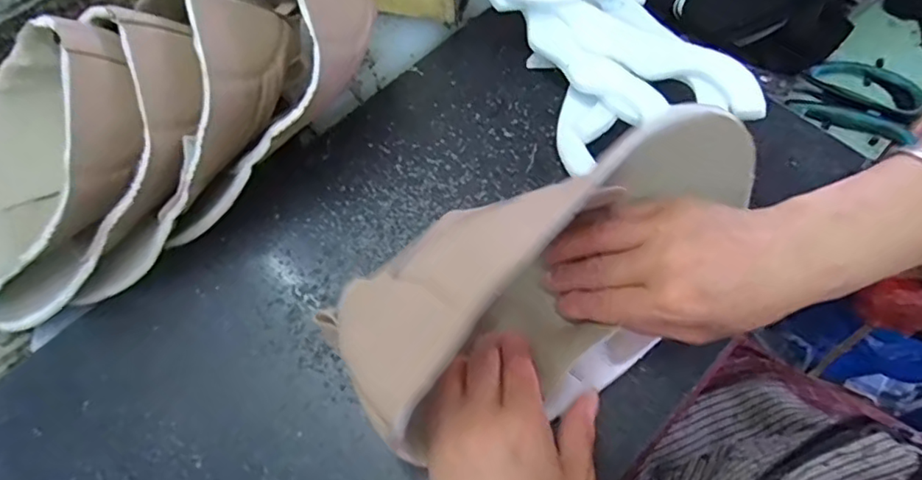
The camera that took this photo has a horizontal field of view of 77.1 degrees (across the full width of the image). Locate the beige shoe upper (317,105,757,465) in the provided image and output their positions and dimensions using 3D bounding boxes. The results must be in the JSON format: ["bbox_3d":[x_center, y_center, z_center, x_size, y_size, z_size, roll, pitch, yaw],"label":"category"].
[{"bbox_3d":[0.057,0.019,0.313,0.246,0.109,0.105,-27,68,-24],"label":"beige shoe upper"}]

